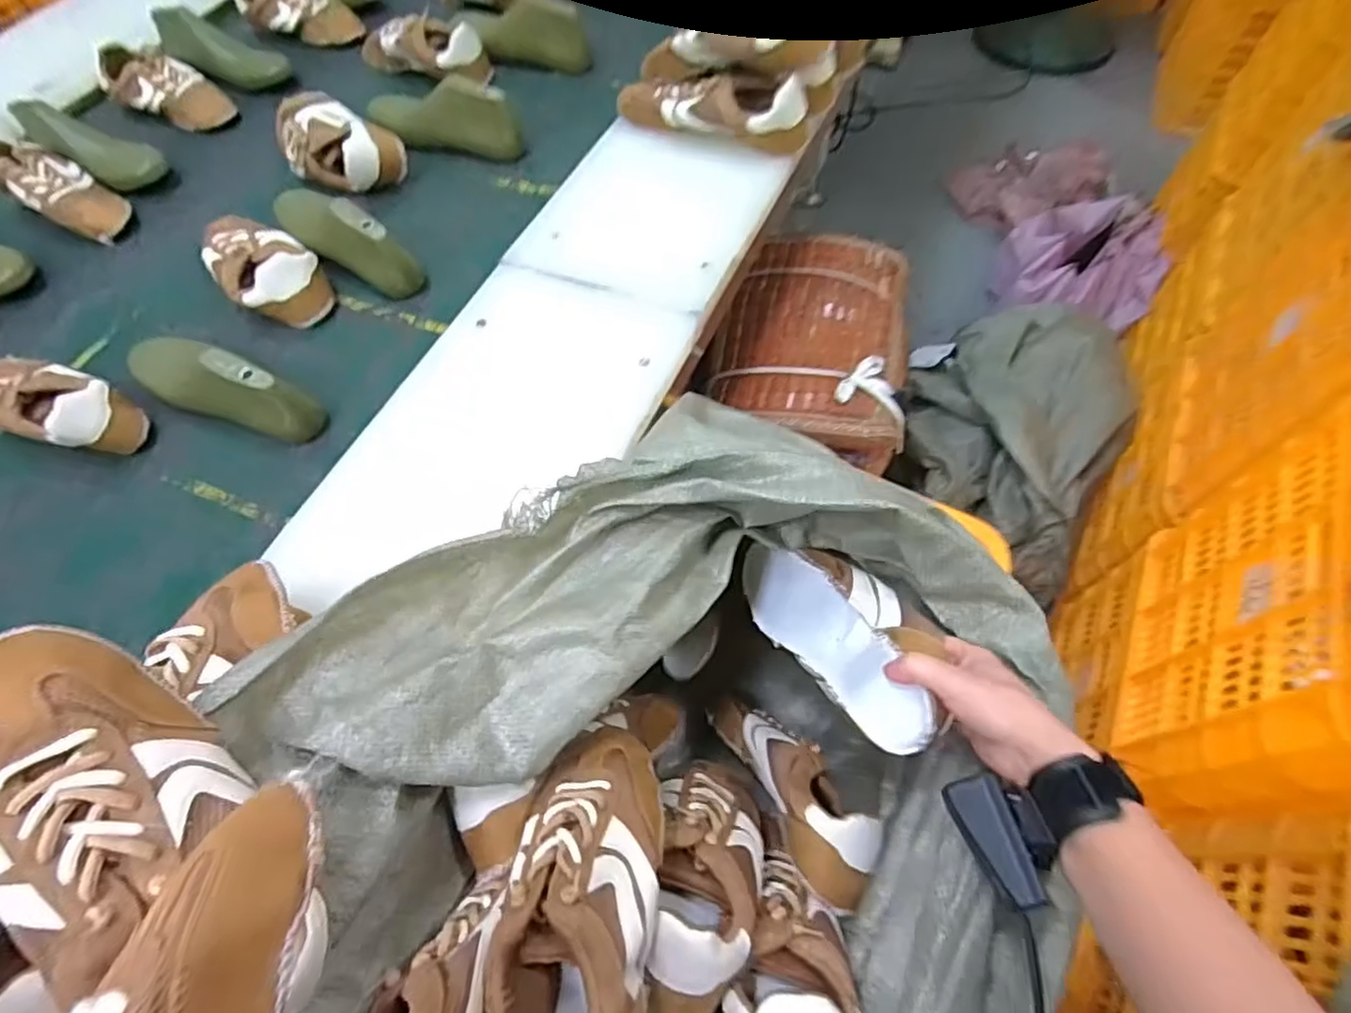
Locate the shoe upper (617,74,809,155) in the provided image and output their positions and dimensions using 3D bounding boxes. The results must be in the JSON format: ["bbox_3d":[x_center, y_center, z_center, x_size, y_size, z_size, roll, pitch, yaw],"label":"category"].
[{"bbox_3d":[0.039,-0.493,0.790,0.243,0.067,0.080,17,65,11],"label":"shoe upper"}]

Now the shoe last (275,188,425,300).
[{"bbox_3d":[-0.401,-0.317,0.775,0.205,0.084,0.059,27,67,15],"label":"shoe last"}]

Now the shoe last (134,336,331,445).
[{"bbox_3d":[-0.494,-0.129,0.674,0.244,0.092,0.059,19,65,12],"label":"shoe last"}]

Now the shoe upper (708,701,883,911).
[{"bbox_3d":[0.095,0.237,0.582,0.071,0.067,0.220,-29,37,-12],"label":"shoe upper"}]

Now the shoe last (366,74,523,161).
[{"bbox_3d":[-0.320,-0.524,0.889,0.218,0.084,0.074,5,63,5],"label":"shoe last"}]

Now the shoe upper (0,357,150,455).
[{"bbox_3d":[-0.673,-0.113,0.687,0.230,0.063,0.089,20,65,12],"label":"shoe upper"}]

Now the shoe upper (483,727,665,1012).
[{"bbox_3d":[-0.057,0.240,0.401,0.090,0.071,0.227,1,40,3],"label":"shoe upper"}]

